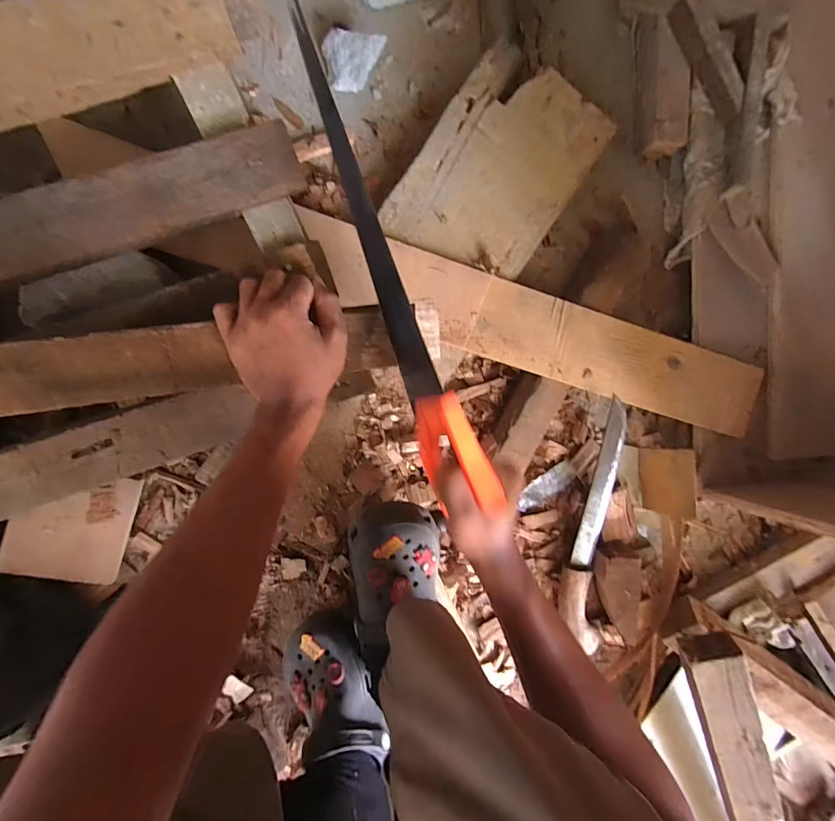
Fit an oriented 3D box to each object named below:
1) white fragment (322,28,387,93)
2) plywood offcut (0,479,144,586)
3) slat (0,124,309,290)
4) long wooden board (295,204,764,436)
[{"bbox_3d":[-0.079,-0.425,0.476,0.070,0.032,0.056,6,93,-8],"label":"white fragment"},{"bbox_3d":[-0.396,0.133,0.448,0.112,0.011,0.120,15,88,-19],"label":"plywood offcut"},{"bbox_3d":[-0.367,-0.136,0.334,0.547,0.035,0.055,-19,96,-6],"label":"slat"},{"bbox_3d":[0.160,-0.101,0.497,0.607,0.021,0.104,17,91,-8],"label":"long wooden board"}]

